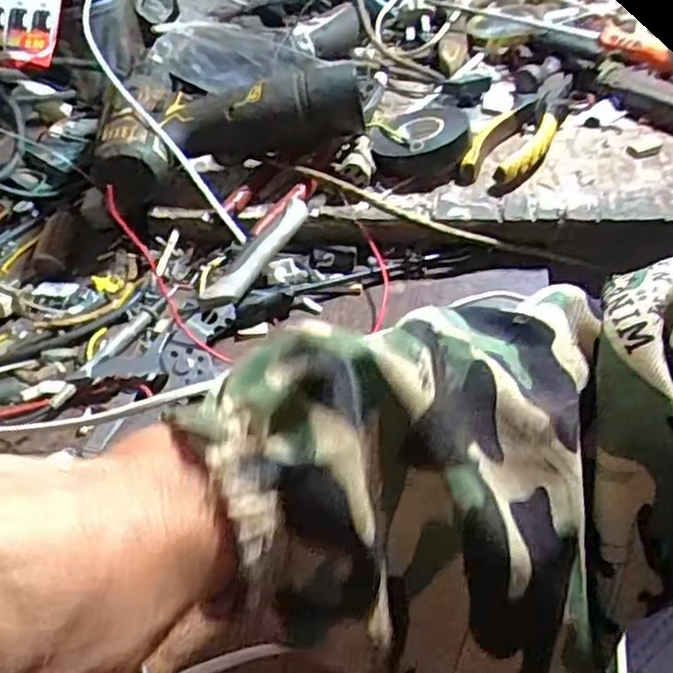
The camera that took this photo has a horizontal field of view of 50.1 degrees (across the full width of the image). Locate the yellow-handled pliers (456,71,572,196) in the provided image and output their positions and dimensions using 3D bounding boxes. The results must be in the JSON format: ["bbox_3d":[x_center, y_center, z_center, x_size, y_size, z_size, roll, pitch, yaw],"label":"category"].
[{"bbox_3d":[0.149,-0.166,0.573,0.053,0.022,0.168,20,51,23],"label":"yellow-handled pliers"}]

